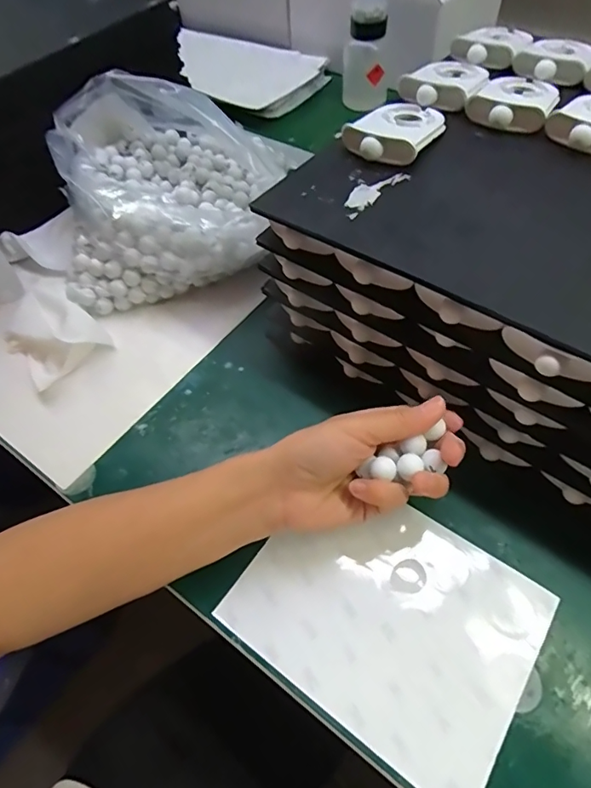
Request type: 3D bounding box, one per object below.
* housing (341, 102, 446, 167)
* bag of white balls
[{"bbox_3d":[0.076,-0.201,0.360,0.056,0.016,0.084,29,62,21],"label":"housing"},{"bbox_3d":[-0.121,-0.205,0.469,0.204,0.114,0.217,-10,55,-3],"label":"bag of white balls"}]

